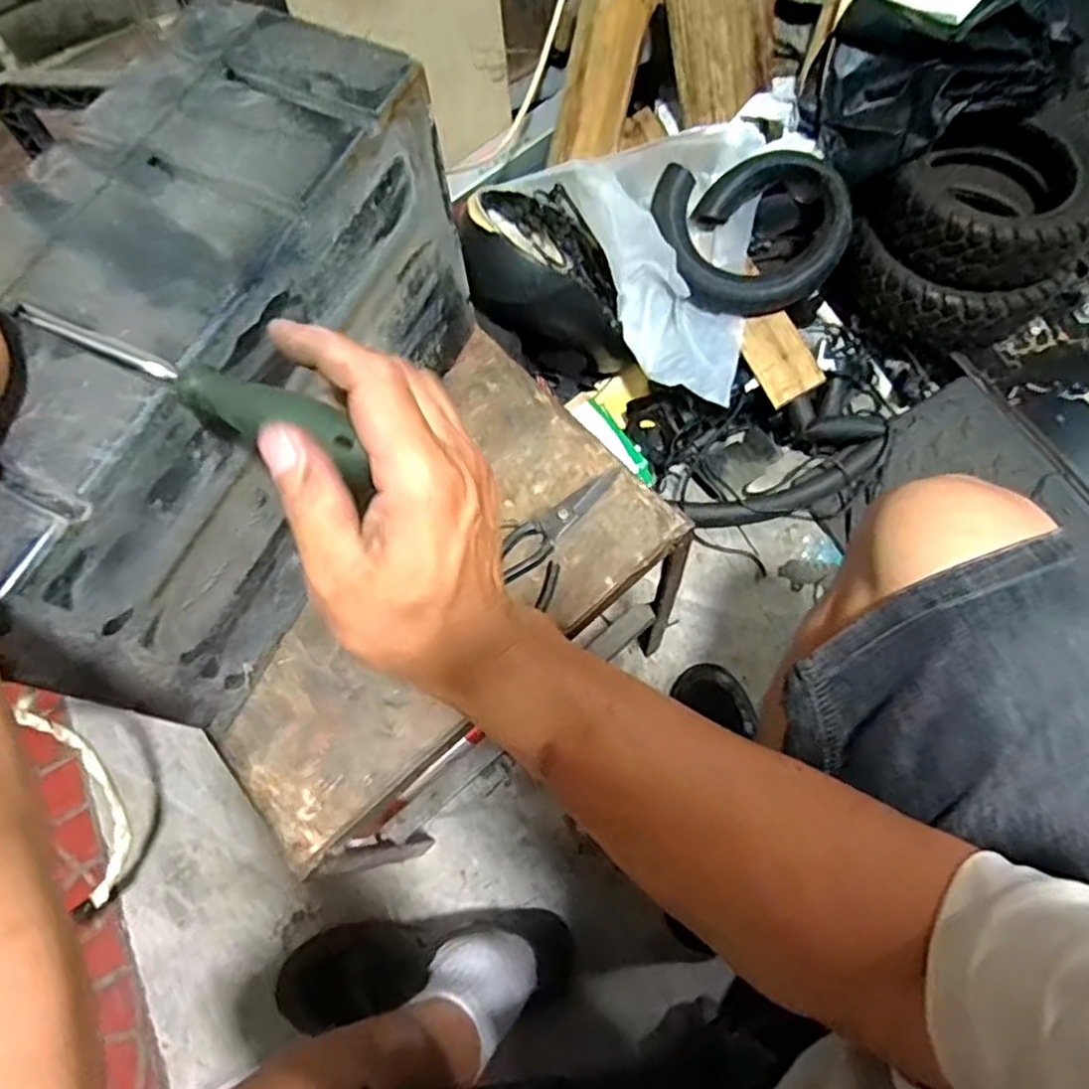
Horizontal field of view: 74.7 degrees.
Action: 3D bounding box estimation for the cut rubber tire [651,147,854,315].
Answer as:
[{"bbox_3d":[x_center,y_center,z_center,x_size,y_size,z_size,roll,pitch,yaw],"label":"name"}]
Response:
[{"bbox_3d":[0.247,-0.387,0.873,0.195,0.106,0.218,-18,68,-6],"label":"cut rubber tire"}]

